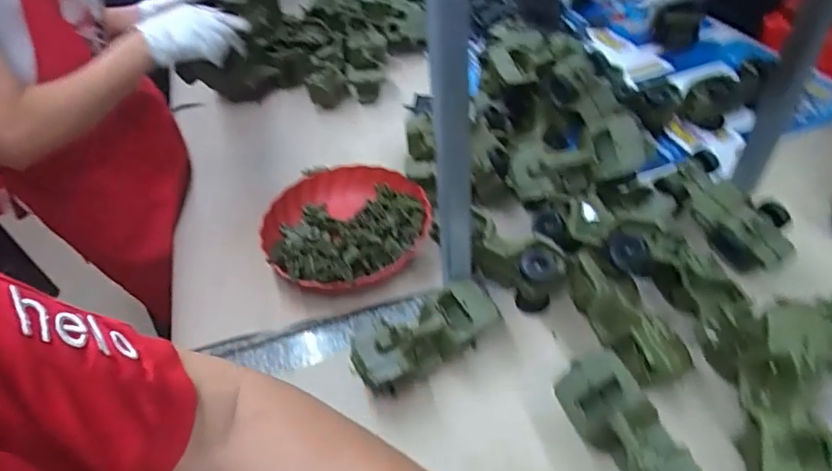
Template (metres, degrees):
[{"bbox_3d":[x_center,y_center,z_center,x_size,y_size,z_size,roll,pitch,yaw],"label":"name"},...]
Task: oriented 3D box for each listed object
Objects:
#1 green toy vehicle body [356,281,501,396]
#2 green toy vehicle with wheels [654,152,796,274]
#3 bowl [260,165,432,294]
[{"bbox_3d":[0.011,0.116,0.629,0.175,0.056,0.081,-31,50,-21],"label":"green toy vehicle body"},{"bbox_3d":[0.421,-0.029,0.721,0.078,0.059,0.178,-26,63,-18],"label":"green toy vehicle with wheels"},{"bbox_3d":[-0.101,-0.013,0.786,0.234,0.047,0.237,-3,46,3],"label":"bowl"}]

